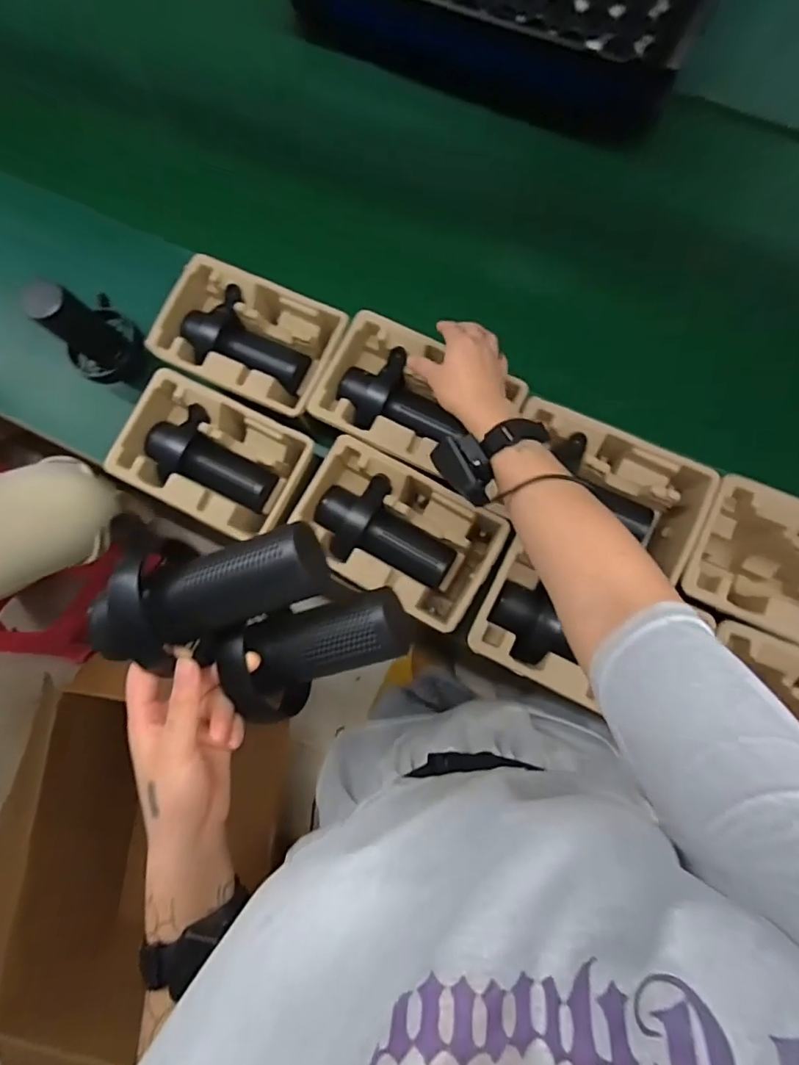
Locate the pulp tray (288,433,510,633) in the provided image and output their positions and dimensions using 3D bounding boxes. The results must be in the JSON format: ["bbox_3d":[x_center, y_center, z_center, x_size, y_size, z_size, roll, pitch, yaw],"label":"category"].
[{"bbox_3d":[-0.003,0.002,0.649,0.236,0.088,0.156,26,86,7],"label":"pulp tray"}]

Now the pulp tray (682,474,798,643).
[{"bbox_3d":[0.442,0.050,0.613,0.233,0.119,0.148,24,86,7],"label":"pulp tray"}]

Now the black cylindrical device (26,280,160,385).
[{"bbox_3d":[-0.421,-0.270,0.693,0.102,0.155,0.103,42,88,8],"label":"black cylindrical device"}]

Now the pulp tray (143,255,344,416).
[{"bbox_3d":[-0.194,-0.250,0.689,0.229,0.056,0.148,24,86,7],"label":"pulp tray"}]

